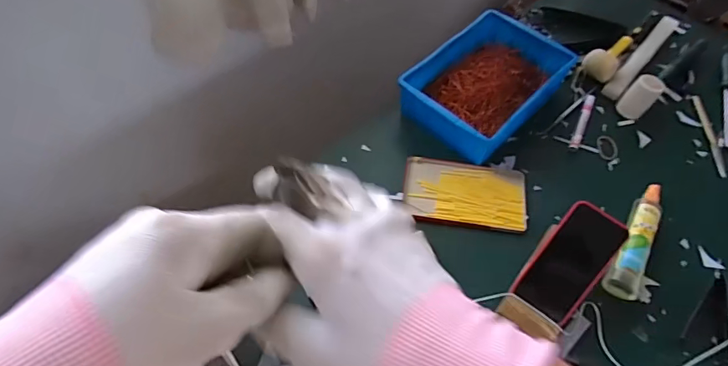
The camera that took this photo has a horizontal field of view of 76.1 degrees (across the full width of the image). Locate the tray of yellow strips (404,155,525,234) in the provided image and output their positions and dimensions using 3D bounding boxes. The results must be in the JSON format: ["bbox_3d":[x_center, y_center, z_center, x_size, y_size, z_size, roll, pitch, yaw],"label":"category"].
[{"bbox_3d":[0.169,0.018,0.781,0.200,0.022,0.116,8,57,4],"label":"tray of yellow strips"}]

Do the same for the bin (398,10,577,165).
[{"bbox_3d":[0.224,-0.179,0.857,0.199,0.085,0.295,37,63,20],"label":"bin"}]

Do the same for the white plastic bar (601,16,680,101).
[{"bbox_3d":[0.557,-0.256,0.925,0.037,0.028,0.271,38,63,21],"label":"white plastic bar"}]

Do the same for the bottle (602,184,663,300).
[{"bbox_3d":[0.428,0.082,0.713,0.047,0.036,0.219,31,61,17],"label":"bottle"}]

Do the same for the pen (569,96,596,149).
[{"bbox_3d":[0.402,-0.114,0.856,0.021,0.012,0.138,24,59,13],"label":"pen"}]

